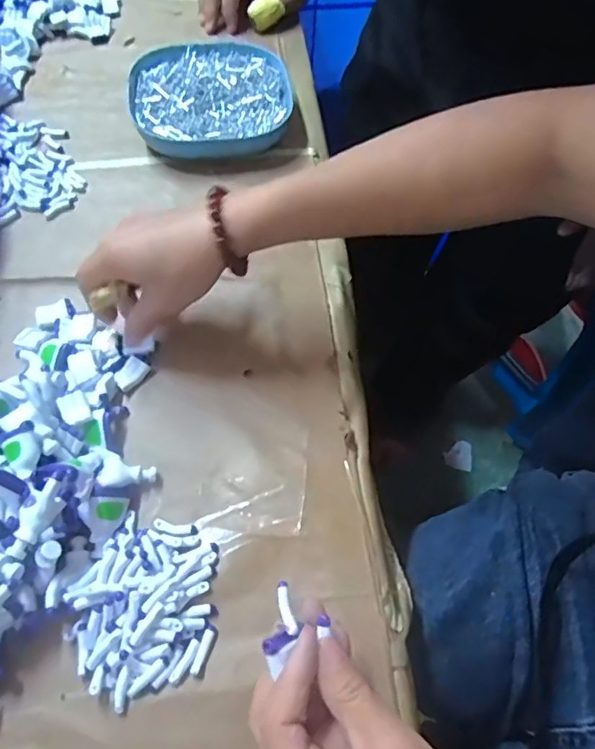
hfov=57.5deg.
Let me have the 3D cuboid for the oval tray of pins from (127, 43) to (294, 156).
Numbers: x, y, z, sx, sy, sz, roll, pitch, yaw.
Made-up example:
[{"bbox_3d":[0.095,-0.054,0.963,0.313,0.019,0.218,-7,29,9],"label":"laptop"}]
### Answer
[{"bbox_3d":[-0.080,-0.252,0.505,0.144,0.029,0.149,-4,61,-4],"label":"oval tray of pins"}]

